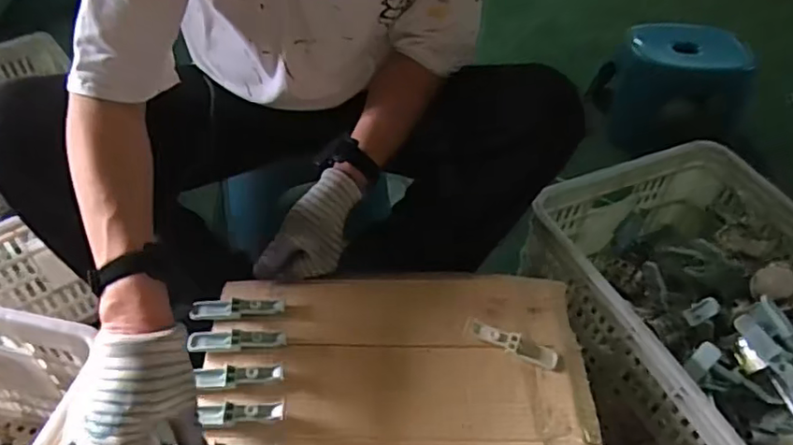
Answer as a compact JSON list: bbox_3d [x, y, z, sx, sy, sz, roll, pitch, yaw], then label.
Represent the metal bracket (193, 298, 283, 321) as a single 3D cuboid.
[{"bbox_3d":[-0.171,0.092,0.636,0.097,0.007,0.023,1,48,-2],"label":"metal bracket"}]

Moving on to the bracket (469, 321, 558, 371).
[{"bbox_3d":[0.123,0.129,0.622,0.095,0.019,0.023,19,50,14],"label":"bracket"}]

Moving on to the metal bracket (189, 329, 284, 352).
[{"bbox_3d":[-0.163,0.122,0.610,0.093,0.006,0.023,0,48,-2],"label":"metal bracket"}]

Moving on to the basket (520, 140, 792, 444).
[{"bbox_3d":[0.438,0.173,0.804,0.359,0.266,0.534,-18,51,-18],"label":"basket"}]

